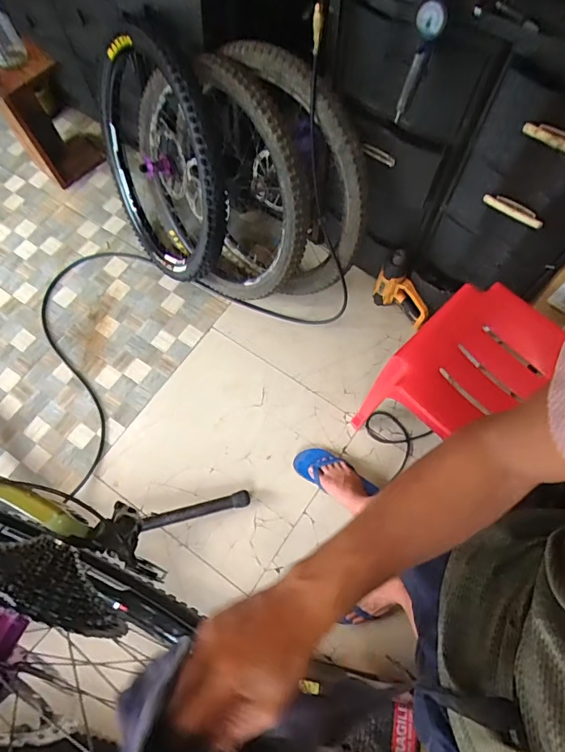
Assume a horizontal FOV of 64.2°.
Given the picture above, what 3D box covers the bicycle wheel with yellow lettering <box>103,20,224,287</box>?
[{"bbox_3d":[-0.379,-0.666,1.369,0.137,0.647,0.736,-24,58,-27],"label":"bicycle wheel with yellow lettering"}]

